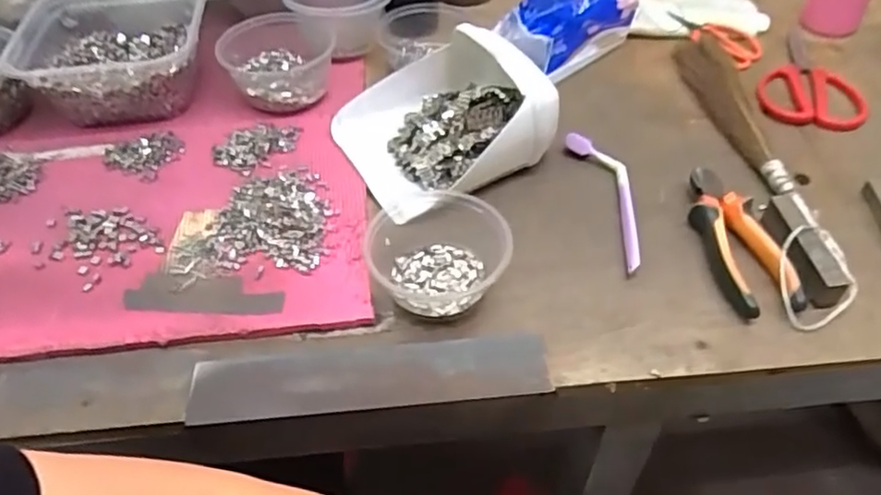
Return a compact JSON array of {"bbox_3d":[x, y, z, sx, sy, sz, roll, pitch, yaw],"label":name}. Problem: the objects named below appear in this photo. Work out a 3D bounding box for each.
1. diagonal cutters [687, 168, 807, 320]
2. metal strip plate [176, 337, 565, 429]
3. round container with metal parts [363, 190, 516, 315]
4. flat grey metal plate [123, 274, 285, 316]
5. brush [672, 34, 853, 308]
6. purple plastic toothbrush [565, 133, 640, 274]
[{"bbox_3d":[0.240,-0.009,0.530,0.053,0.025,0.147,-8,47,-6],"label":"diagonal cutters"},{"bbox_3d":[-0.049,0.091,0.456,0.246,0.006,0.048,-4,45,-3],"label":"metal strip plate"},{"bbox_3d":[-0.007,-0.001,0.508,0.116,0.044,0.112,-1,47,1],"label":"round container with metal parts"},{"bbox_3d":[-0.181,0.037,0.502,0.119,0.004,0.037,3,47,0],"label":"flat grey metal plate"},{"bbox_3d":[0.284,-0.102,0.600,0.046,0.043,0.362,-2,47,0],"label":"brush"},{"bbox_3d":[0.155,-0.044,0.570,0.041,0.021,0.162,-9,47,-6],"label":"purple plastic toothbrush"}]

